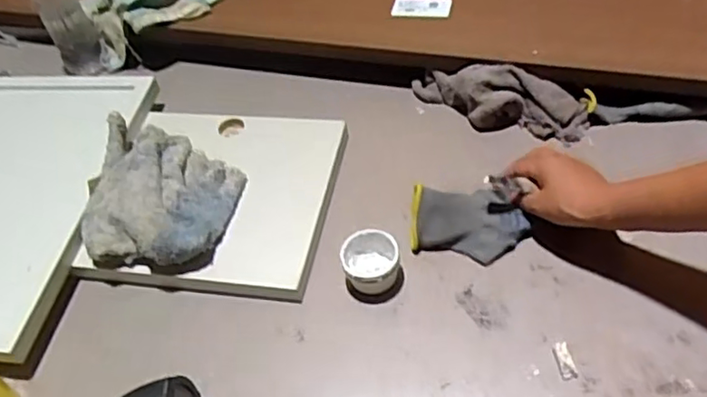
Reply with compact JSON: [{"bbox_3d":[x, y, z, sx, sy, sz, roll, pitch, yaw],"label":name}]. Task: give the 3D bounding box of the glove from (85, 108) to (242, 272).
[{"bbox_3d":[-0.213,-0.008,0.696,0.165,0.043,0.179,6,50,8],"label":"glove"}]

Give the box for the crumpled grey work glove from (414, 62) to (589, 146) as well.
[{"bbox_3d":[0.171,-0.115,0.751,0.214,0.074,0.057,11,54,19],"label":"crumpled grey work glove"}]

